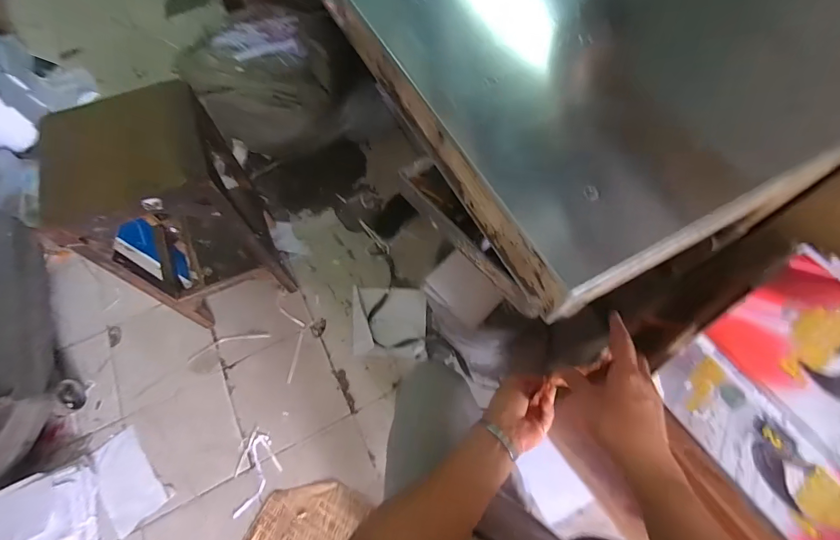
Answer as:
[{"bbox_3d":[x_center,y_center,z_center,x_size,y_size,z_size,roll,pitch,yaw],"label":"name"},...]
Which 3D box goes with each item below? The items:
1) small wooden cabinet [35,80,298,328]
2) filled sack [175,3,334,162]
[{"bbox_3d":[-0.573,-0.111,0.988,0.306,0.537,0.288,-18,67,-5],"label":"small wooden cabinet"},{"bbox_3d":[-0.506,-0.599,1.281,0.358,0.313,0.326,19,68,10],"label":"filled sack"}]

